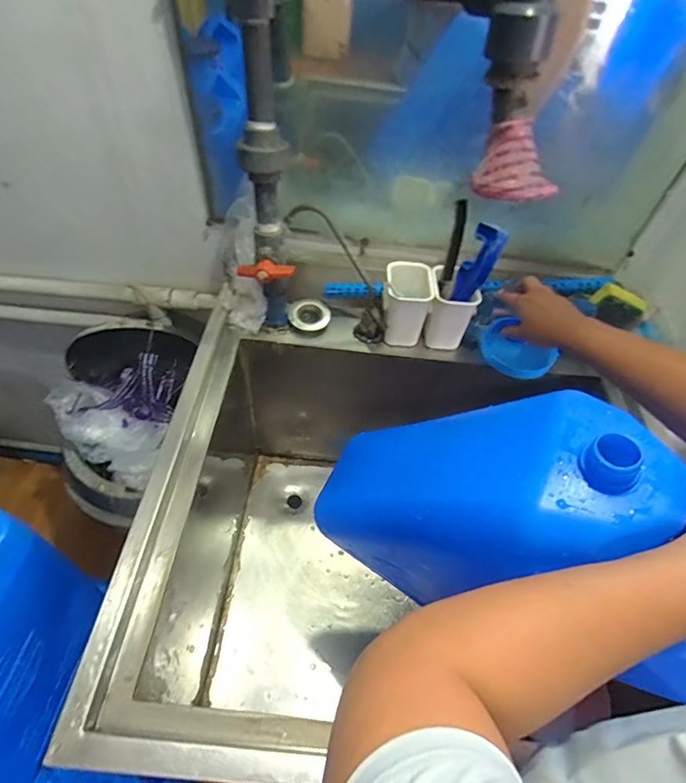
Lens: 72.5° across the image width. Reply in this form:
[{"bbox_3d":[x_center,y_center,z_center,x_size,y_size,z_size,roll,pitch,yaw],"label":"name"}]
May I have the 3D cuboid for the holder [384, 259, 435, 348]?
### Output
[{"bbox_3d":[0.102,-0.141,0.774,0.073,0.110,0.087,7,52,0],"label":"holder"}]

